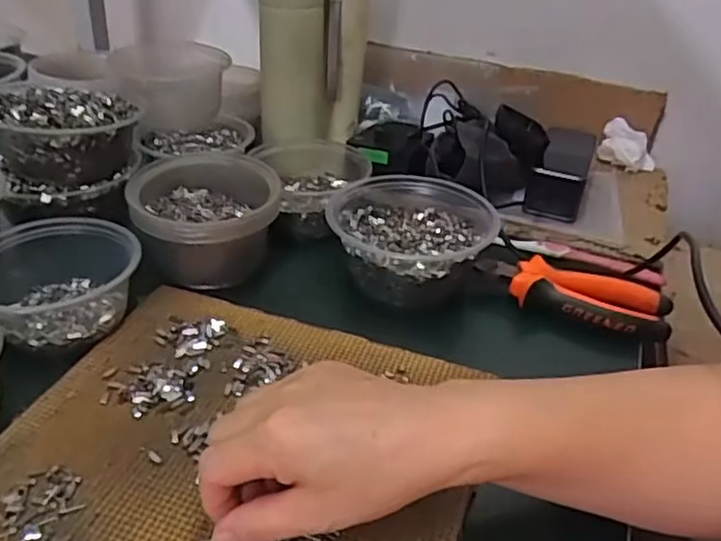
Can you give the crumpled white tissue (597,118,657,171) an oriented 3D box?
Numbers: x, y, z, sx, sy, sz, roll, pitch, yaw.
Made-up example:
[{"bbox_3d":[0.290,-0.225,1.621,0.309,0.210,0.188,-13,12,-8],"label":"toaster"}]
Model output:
[{"bbox_3d":[0.313,-0.145,0.756,0.064,0.055,0.030,16,36,15],"label":"crumpled white tissue"}]

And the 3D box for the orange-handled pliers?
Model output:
[{"bbox_3d":[0.171,0.016,0.526,0.148,0.018,0.052,16,36,15],"label":"orange-handled pliers"}]

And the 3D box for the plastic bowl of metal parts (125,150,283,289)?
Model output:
[{"bbox_3d":[-0.125,-0.040,0.528,0.113,0.068,0.105,3,35,-4],"label":"plastic bowl of metal parts"}]

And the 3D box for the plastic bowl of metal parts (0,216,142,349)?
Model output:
[{"bbox_3d":[-0.219,0.007,0.467,0.113,0.048,0.108,4,34,-3],"label":"plastic bowl of metal parts"}]

